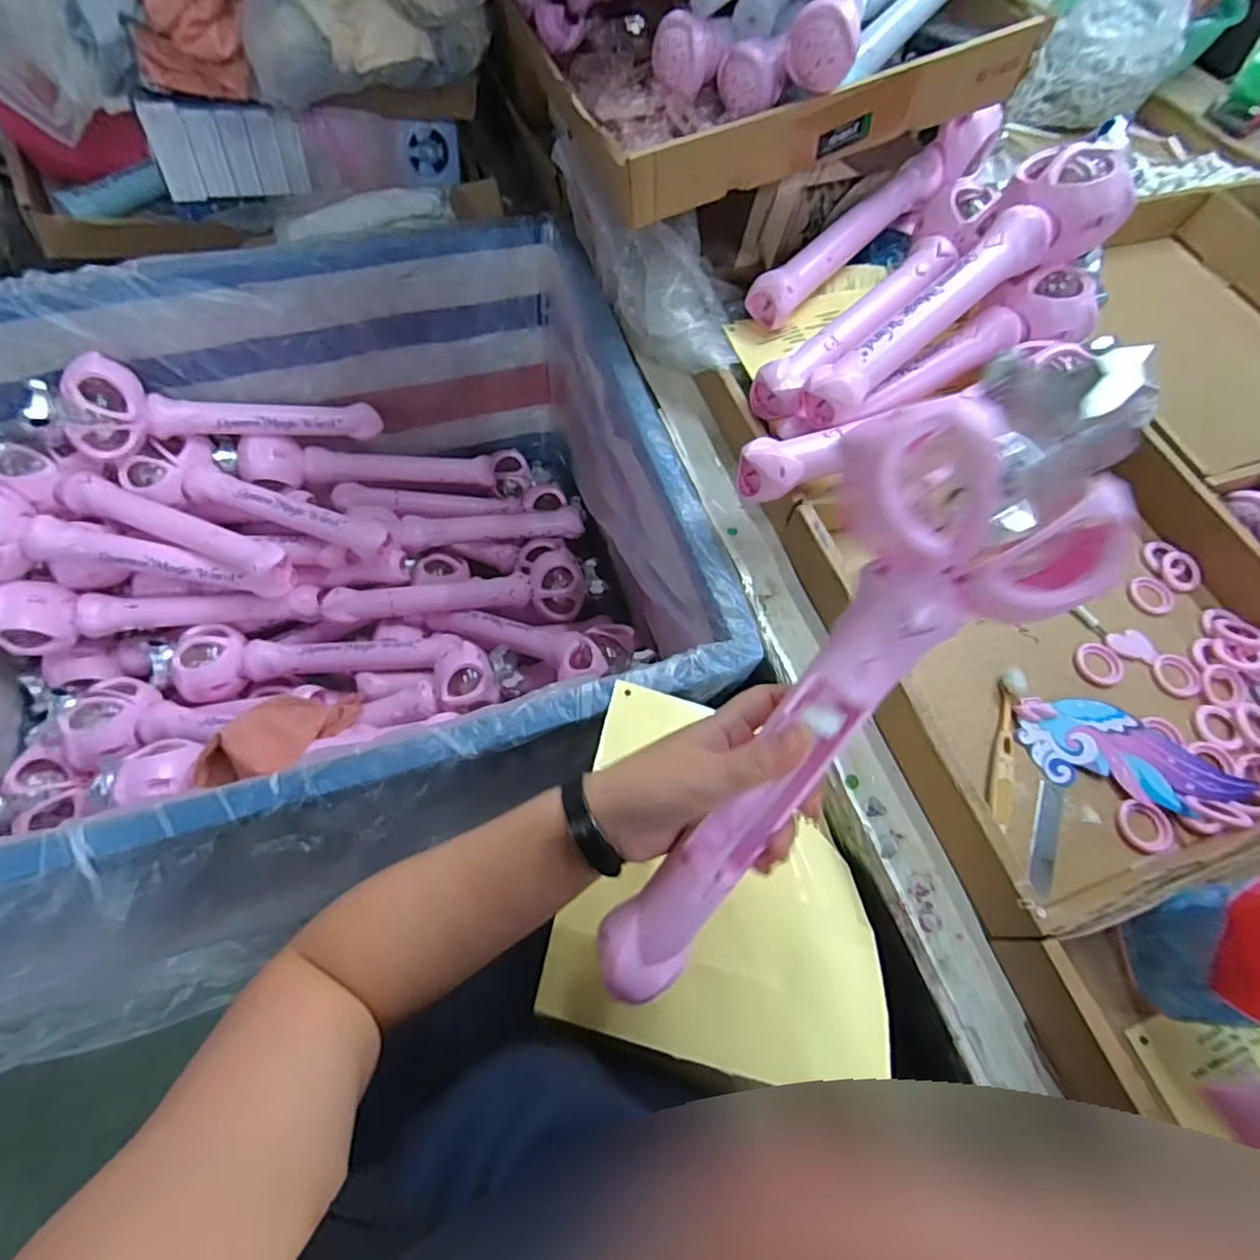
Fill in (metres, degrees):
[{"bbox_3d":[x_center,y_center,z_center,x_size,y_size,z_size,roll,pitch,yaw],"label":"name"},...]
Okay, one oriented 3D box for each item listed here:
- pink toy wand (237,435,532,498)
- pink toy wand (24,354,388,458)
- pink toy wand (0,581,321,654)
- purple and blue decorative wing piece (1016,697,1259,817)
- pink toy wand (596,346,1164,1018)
[{"bbox_3d":[-0.343,-0.237,0.886,0.411,0.060,0.066,-6,61,-30],"label":"pink toy wand"},{"bbox_3d":[-0.505,-0.270,0.760,0.360,0.093,0.060,-10,61,-35],"label":"pink toy wand"},{"bbox_3d":[-0.579,-0.023,0.743,0.356,0.074,0.061,-5,62,-22],"label":"pink toy wand"},{"bbox_3d":[0.393,0.098,0.473,0.172,0.013,0.069,14,63,4],"label":"purple and blue decorative wing piece"},{"bbox_3d":[0.099,0.035,0.293,0.109,0.058,0.353,36,106,15],"label":"pink toy wand"}]

